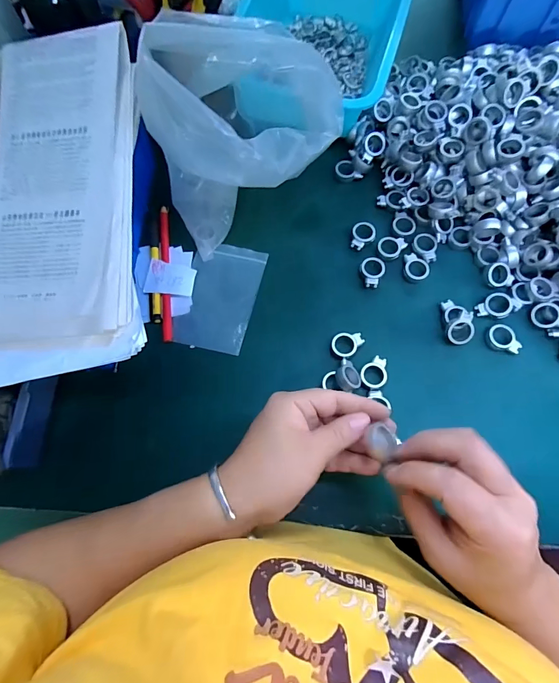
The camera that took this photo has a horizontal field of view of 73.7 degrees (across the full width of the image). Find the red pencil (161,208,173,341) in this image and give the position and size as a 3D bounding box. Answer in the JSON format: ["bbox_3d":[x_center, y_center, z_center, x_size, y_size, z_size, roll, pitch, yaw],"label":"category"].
[{"bbox_3d":[-0.126,-0.079,0.414,0.010,0.005,0.167,-7,73,-1],"label":"red pencil"}]

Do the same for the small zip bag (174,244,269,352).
[{"bbox_3d":[-0.066,-0.050,0.410,0.077,0.005,0.123,13,73,4],"label":"small zip bag"}]

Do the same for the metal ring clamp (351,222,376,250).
[{"bbox_3d":[0.095,-0.120,0.422,0.026,0.004,0.033,20,75,7],"label":"metal ring clamp"}]

